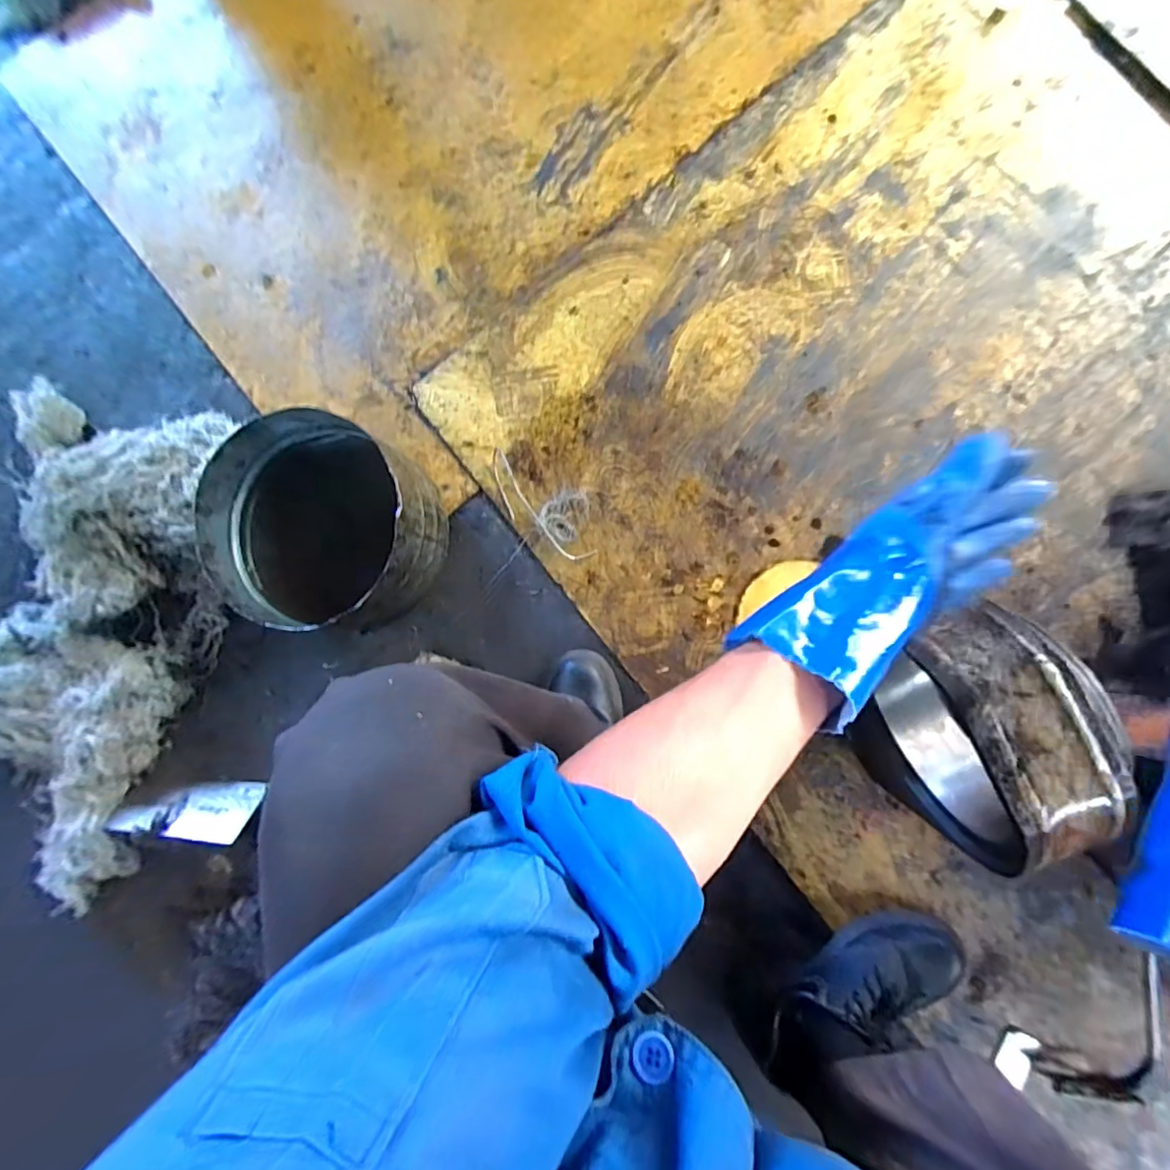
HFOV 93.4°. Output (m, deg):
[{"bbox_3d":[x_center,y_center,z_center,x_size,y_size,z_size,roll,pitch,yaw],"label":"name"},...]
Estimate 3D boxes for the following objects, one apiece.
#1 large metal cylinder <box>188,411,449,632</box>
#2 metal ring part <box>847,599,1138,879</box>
[{"bbox_3d":[-0.316,-0.071,0.688,0.260,0.170,0.238,0,86,5],"label":"large metal cylinder"},{"bbox_3d":[0.340,0.123,0.479,0.094,0.194,0.201,-24,84,3],"label":"metal ring part"}]

